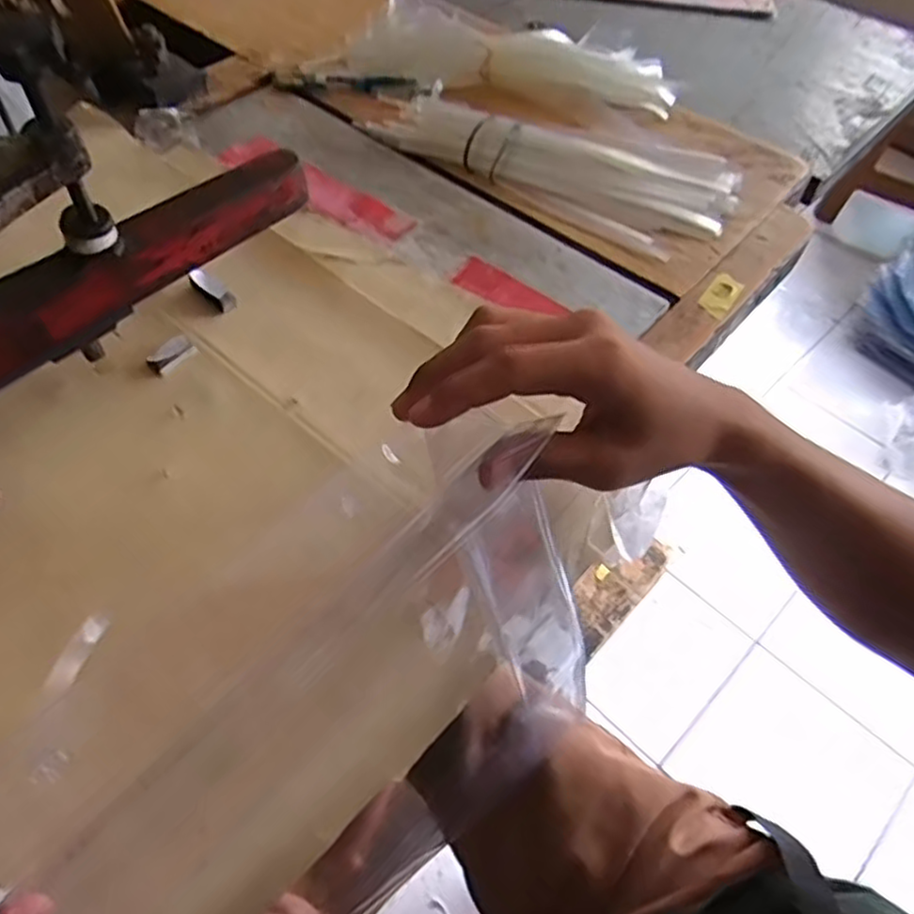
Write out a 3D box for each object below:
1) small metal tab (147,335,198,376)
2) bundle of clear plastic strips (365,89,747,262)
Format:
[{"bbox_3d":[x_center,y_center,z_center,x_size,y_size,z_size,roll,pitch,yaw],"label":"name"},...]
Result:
[{"bbox_3d":[-0.161,-0.058,0.401,0.016,0.004,0.027,33,58,21],"label":"small metal tab"},{"bbox_3d":[0.077,-0.236,0.542,0.266,0.022,0.118,28,57,18],"label":"bundle of clear plastic strips"}]

